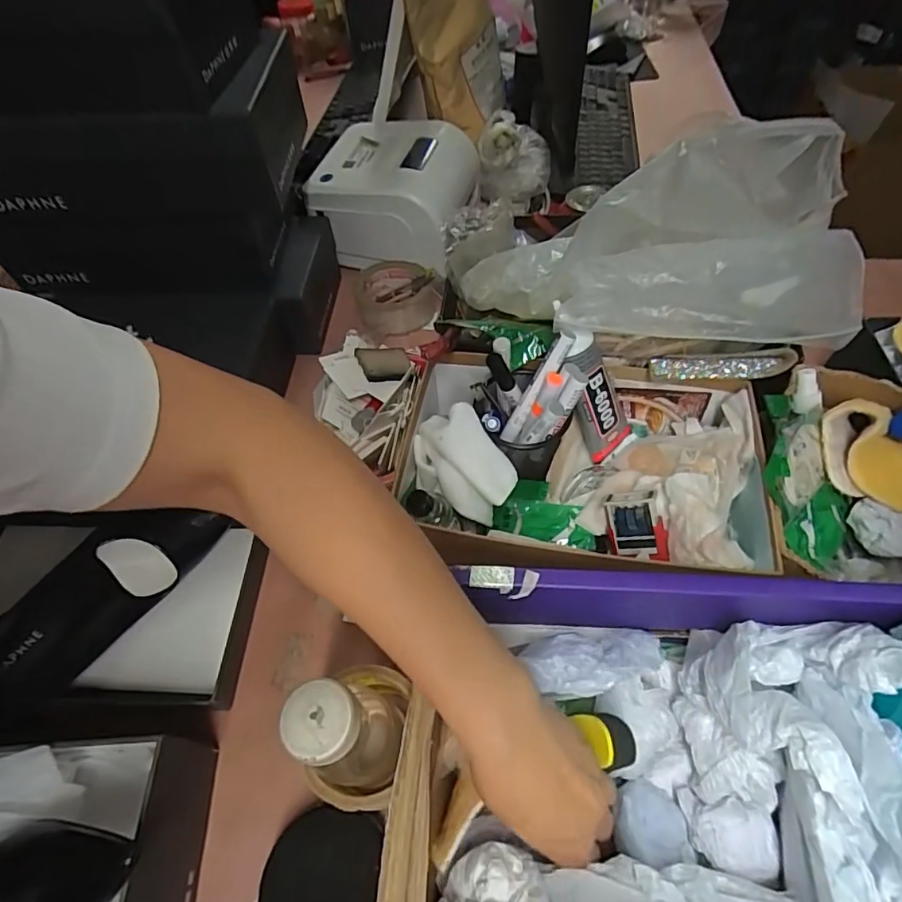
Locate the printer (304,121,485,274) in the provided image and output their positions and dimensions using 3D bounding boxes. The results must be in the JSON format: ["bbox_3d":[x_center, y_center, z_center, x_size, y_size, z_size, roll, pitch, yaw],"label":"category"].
[{"bbox_3d":[-0.075,-0.355,0.716,0.188,0.114,0.184,10,58,10],"label":"printer"}]

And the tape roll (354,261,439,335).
[{"bbox_3d":[-0.073,-0.202,0.680,0.112,0.042,0.108,-3,57,2],"label":"tape roll"}]

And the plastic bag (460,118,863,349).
[{"bbox_3d":[0.151,-0.176,0.433,0.328,0.170,0.139,-1,56,21],"label":"plastic bag"}]

